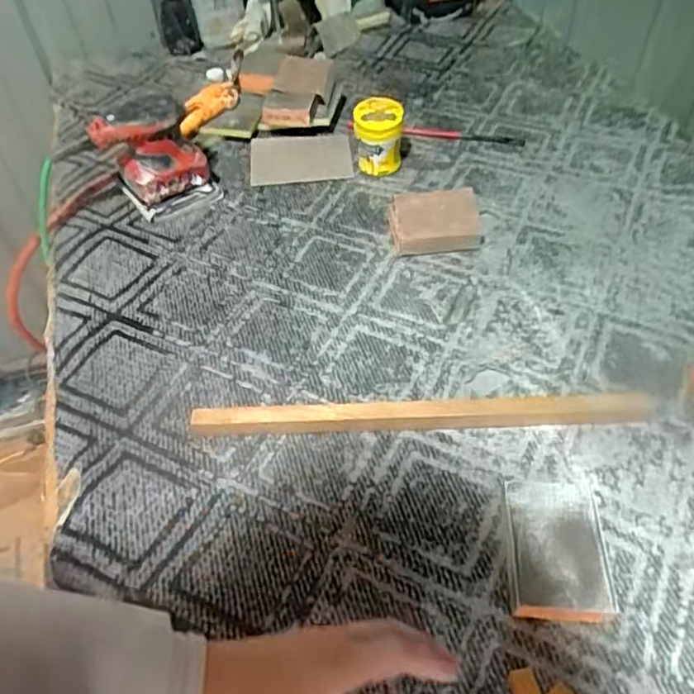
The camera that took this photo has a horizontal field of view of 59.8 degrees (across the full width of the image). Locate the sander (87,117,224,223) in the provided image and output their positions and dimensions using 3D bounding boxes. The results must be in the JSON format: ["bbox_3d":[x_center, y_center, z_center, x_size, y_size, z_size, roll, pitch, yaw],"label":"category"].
[{"bbox_3d":[-0.240,-0.238,0.757,0.129,0.112,0.103,-21,52,-15],"label":"sander"}]

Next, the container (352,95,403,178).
[{"bbox_3d":[0.040,-0.279,0.787,0.062,0.084,0.055,1,50,4],"label":"container"}]

